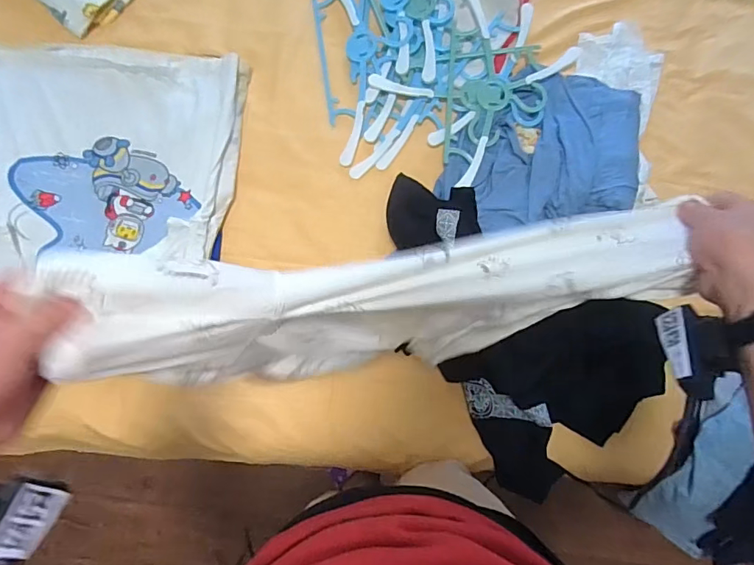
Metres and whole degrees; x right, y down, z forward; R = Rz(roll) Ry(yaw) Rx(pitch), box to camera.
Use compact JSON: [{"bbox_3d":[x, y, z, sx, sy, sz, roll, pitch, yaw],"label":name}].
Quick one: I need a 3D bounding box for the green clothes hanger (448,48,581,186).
[{"bbox_3d":[0.183,-0.315,0.780,0.159,0.020,0.304,42,84,5],"label":"green clothes hanger"}]

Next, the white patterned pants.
[{"bbox_3d":[0.014,0.020,0.447,0.493,0.223,0.092,-7,82,-20],"label":"white patterned pants"}]

